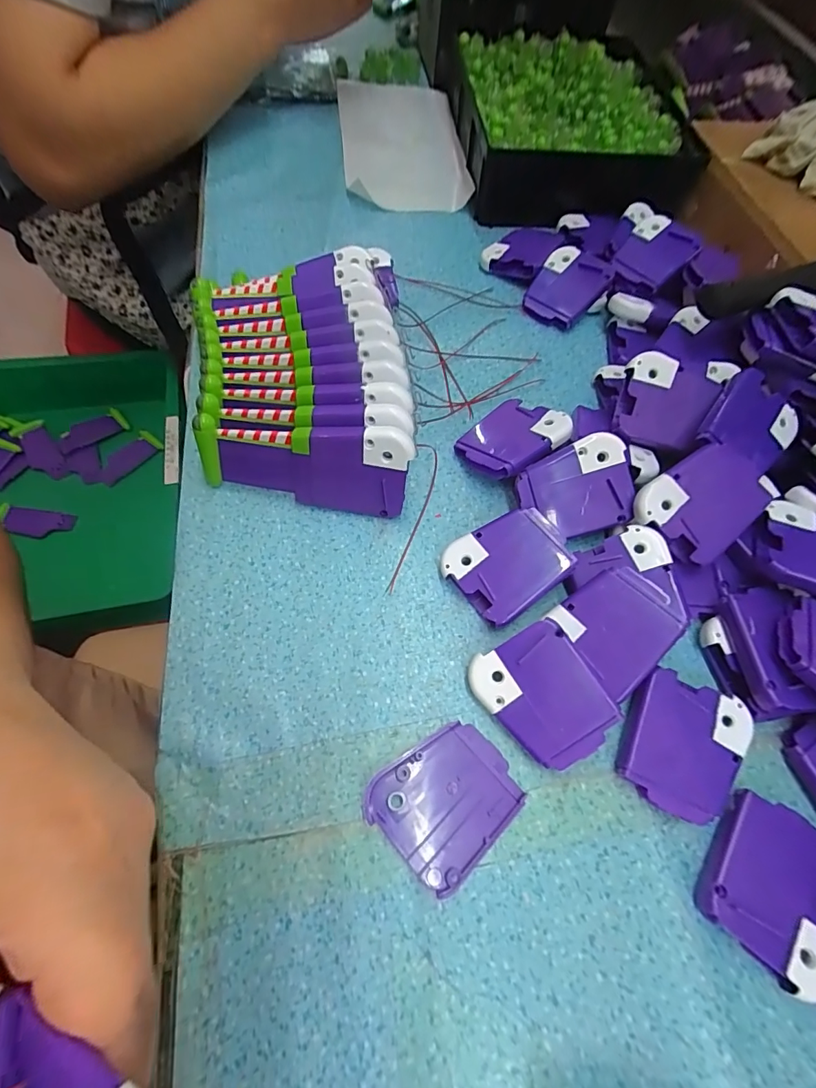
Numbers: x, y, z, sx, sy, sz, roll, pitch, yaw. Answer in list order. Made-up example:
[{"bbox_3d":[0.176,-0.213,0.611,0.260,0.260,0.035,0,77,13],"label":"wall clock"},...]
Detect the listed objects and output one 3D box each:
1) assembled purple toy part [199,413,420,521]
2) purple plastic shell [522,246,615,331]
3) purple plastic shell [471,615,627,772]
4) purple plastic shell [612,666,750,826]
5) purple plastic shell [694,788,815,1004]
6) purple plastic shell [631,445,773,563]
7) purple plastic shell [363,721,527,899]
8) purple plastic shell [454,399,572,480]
[{"bbox_3d":[-0.057,-0.047,0.258,0.116,0.052,0.018,10,37,5],"label":"assembled purple toy part"},{"bbox_3d":[0.121,-0.199,0.351,0.051,0.011,0.061,38,89,19],"label":"purple plastic shell"},{"bbox_3d":[0.064,0.072,0.215,0.050,0.004,0.060,-36,73,2],"label":"purple plastic shell"},{"bbox_3d":[0.129,0.095,0.216,0.055,0.015,0.059,24,66,9],"label":"purple plastic shell"},{"bbox_3d":[0.158,0.146,0.195,0.055,0.012,0.060,40,69,15],"label":"purple plastic shell"},{"bbox_3d":[0.162,-0.024,0.246,0.062,0.009,0.051,-40,86,0],"label":"purple plastic shell"},{"bbox_3d":[0.017,0.113,0.205,0.060,0.008,0.052,-41,73,-19],"label":"purple plastic shell"},{"bbox_3d":[0.065,-0.066,0.286,0.061,0.016,0.057,-38,49,-15],"label":"purple plastic shell"}]

